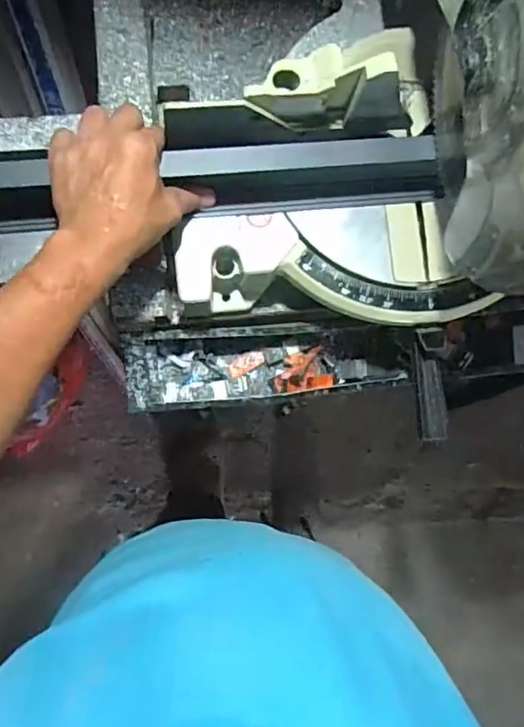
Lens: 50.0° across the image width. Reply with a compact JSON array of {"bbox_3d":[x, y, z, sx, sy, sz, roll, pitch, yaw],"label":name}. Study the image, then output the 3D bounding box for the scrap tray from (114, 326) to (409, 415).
[{"bbox_3d":[0.006,0.007,0.596,0.296,0.054,0.089,-4,87,-8],"label":"scrap tray"}]

